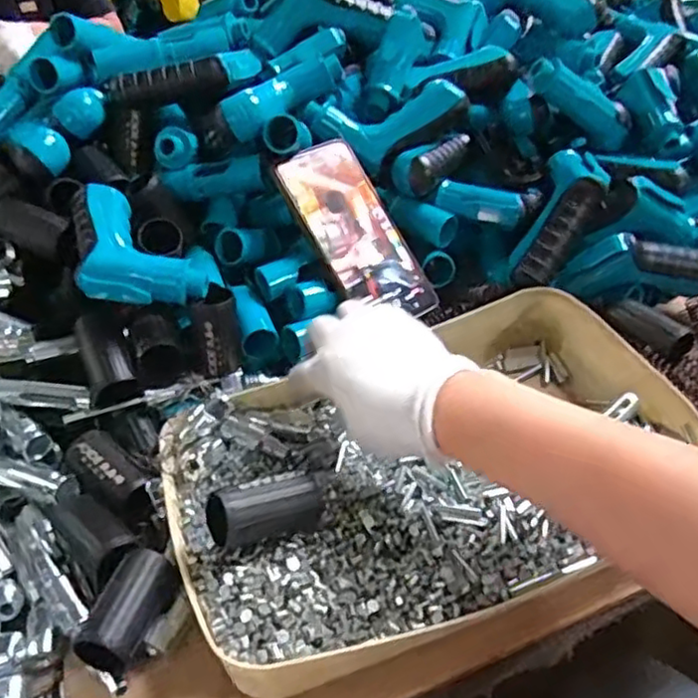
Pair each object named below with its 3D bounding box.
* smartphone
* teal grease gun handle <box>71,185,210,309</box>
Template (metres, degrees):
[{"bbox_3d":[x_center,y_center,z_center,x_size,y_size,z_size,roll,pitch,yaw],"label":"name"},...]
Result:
[{"bbox_3d":[0.007,-0.096,0.561,0.078,0.009,0.162,-29,87,-28],"label":"smartphone"},{"bbox_3d":[-0.165,-0.079,0.510,0.080,0.038,0.122,-22,48,-16],"label":"teal grease gun handle"}]

